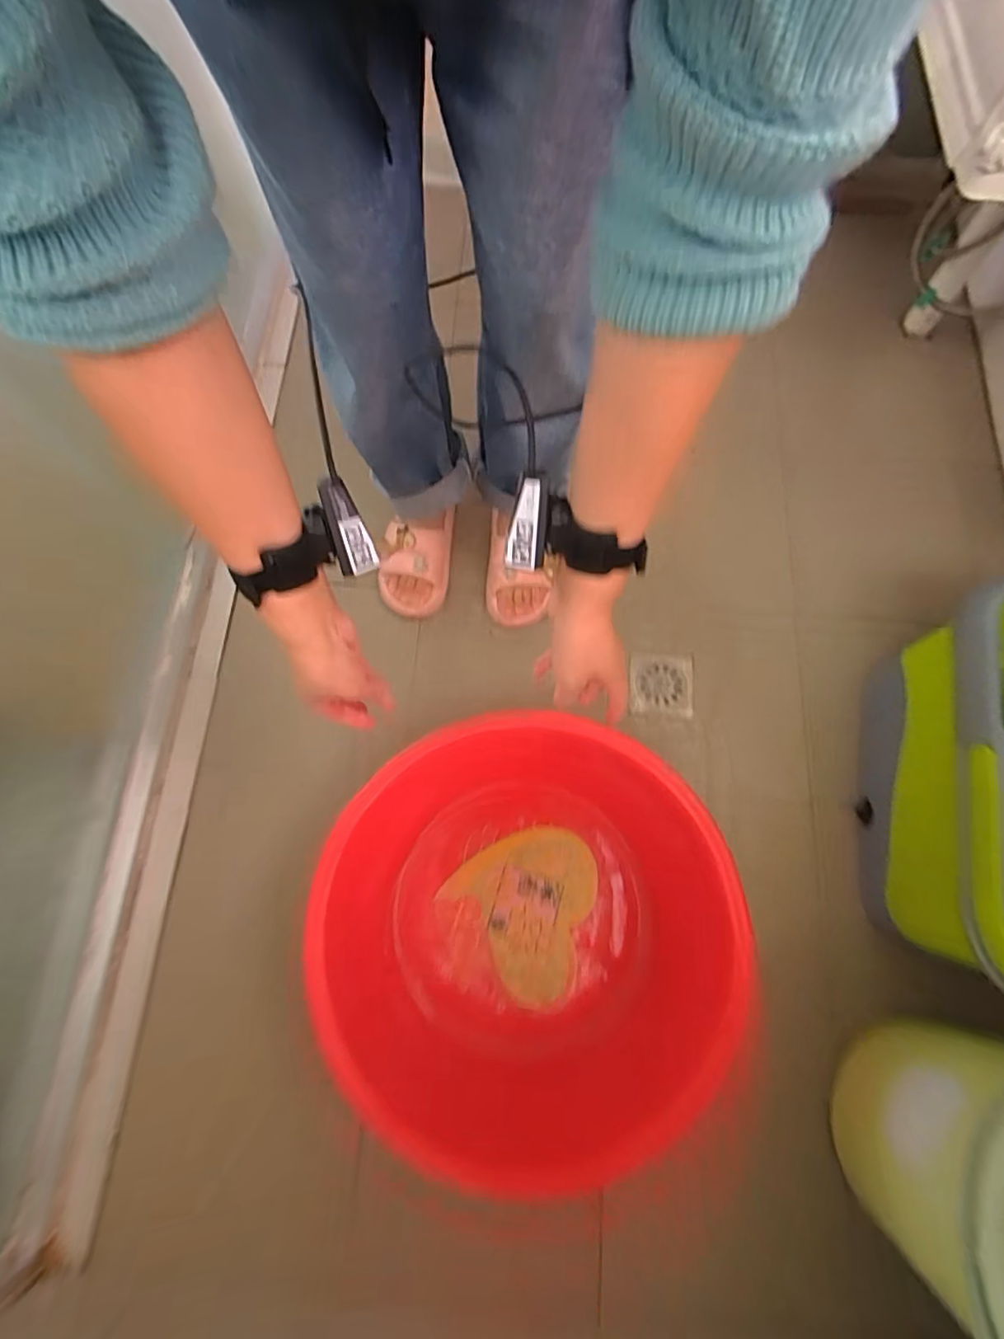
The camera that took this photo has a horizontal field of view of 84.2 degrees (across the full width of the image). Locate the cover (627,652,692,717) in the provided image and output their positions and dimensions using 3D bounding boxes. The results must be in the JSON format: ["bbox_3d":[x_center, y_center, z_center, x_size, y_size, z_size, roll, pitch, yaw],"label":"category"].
[{"bbox_3d":[0.244,0.023,0.852,0.093,0.006,0.098,4,73,1],"label":"cover"}]

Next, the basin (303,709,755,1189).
[{"bbox_3d":[0.028,0.302,0.671,0.464,0.166,0.475,0,73,-1],"label":"basin"}]

